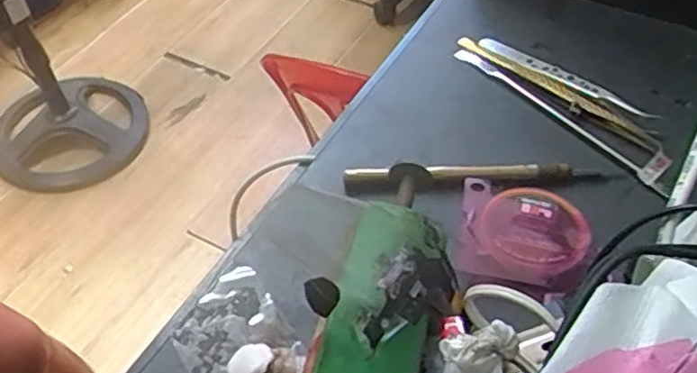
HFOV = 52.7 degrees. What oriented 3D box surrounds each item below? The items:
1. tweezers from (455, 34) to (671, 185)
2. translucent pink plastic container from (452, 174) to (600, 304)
[{"bbox_3d":[0.118,-0.052,0.389,0.029,0.014,0.140,-33,56,-24],"label":"tweezers"},{"bbox_3d":[0.081,0.024,0.329,0.062,0.016,0.053,17,52,15],"label":"translucent pink plastic container"}]

